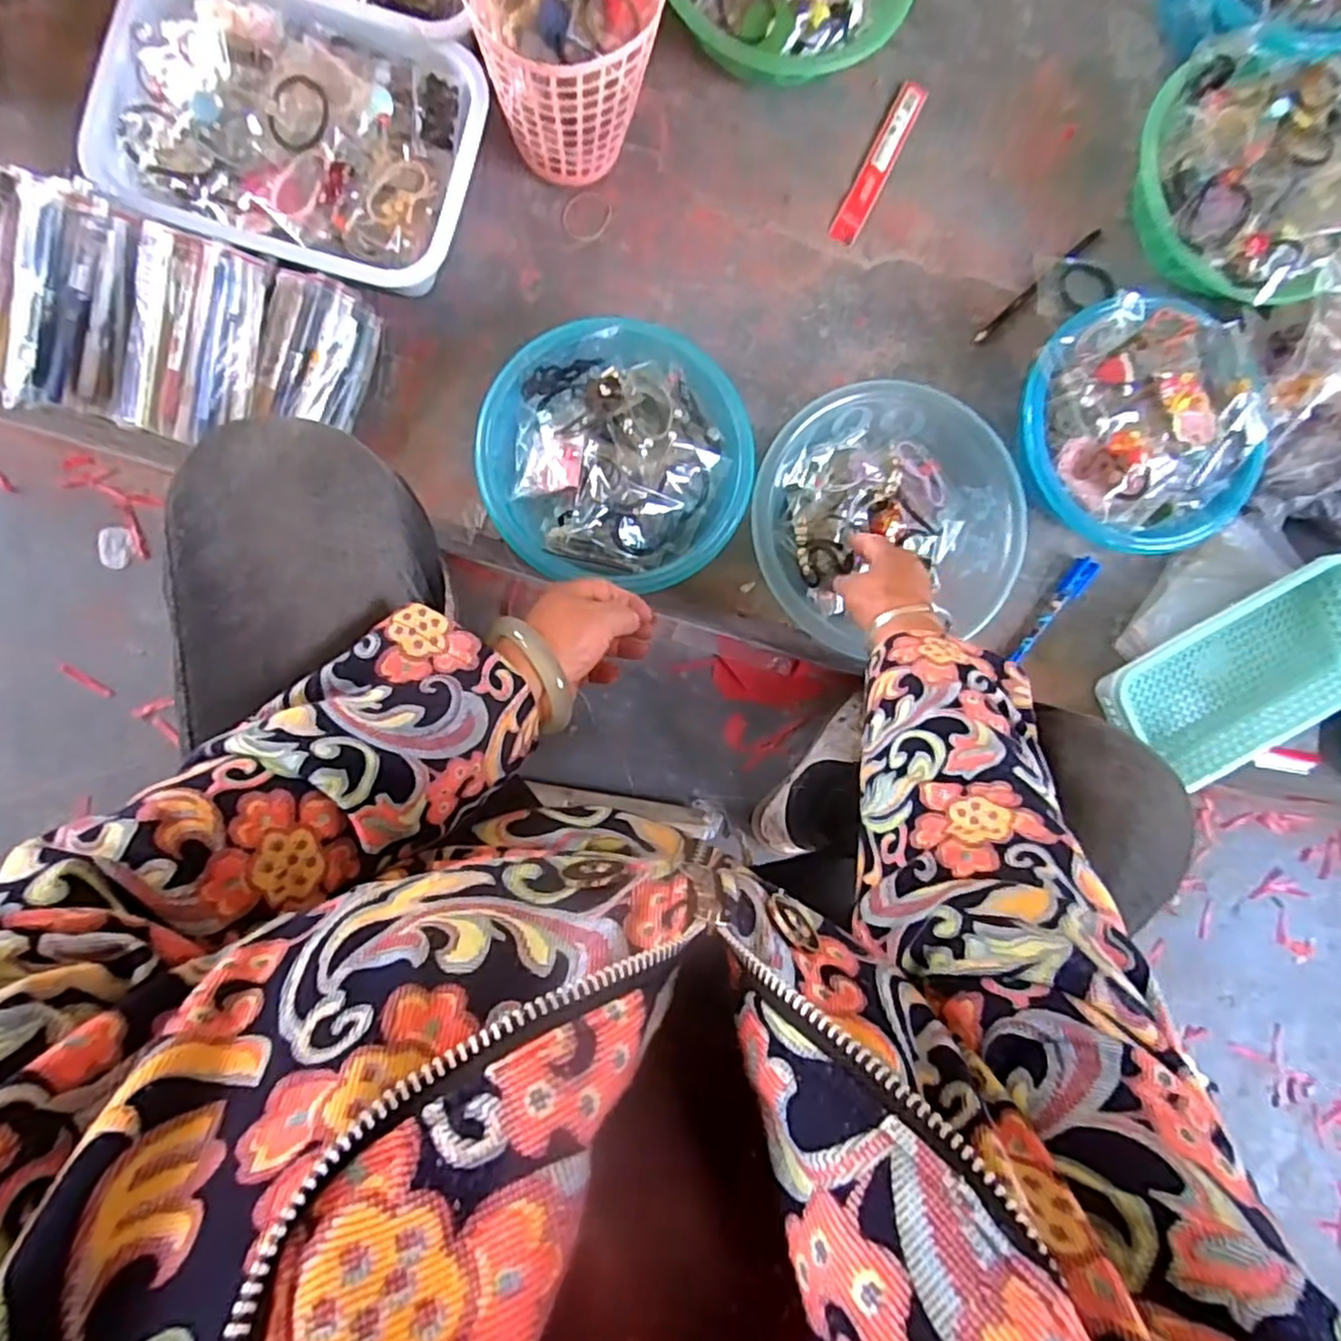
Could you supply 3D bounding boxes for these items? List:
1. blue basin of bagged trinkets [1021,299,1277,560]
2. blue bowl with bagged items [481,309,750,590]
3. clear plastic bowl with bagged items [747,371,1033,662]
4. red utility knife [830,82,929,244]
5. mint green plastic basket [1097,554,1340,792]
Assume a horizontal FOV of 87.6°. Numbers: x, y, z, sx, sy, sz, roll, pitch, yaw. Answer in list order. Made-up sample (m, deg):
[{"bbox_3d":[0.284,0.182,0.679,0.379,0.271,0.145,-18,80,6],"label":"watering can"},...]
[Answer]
[{"bbox_3d":[0.427,-0.228,0.660,0.225,0.086,0.213,0,88,-5],"label":"blue basin of bagged trinkets"},{"bbox_3d":[-0.046,-0.180,0.612,0.217,0.081,0.207,0,88,-5],"label":"blue bowl with bagged items"},{"bbox_3d":[0.189,-0.138,0.635,0.233,0.059,0.223,0,88,-5],"label":"clear plastic bowl with bagged items"},{"bbox_3d":[0.204,-0.496,0.682,0.025,0.005,0.176,27,86,-4],"label":"red utility knife"},{"bbox_3d":[0.557,0.008,0.680,0.272,0.053,0.136,-28,91,-6],"label":"mint green plastic basket"}]

